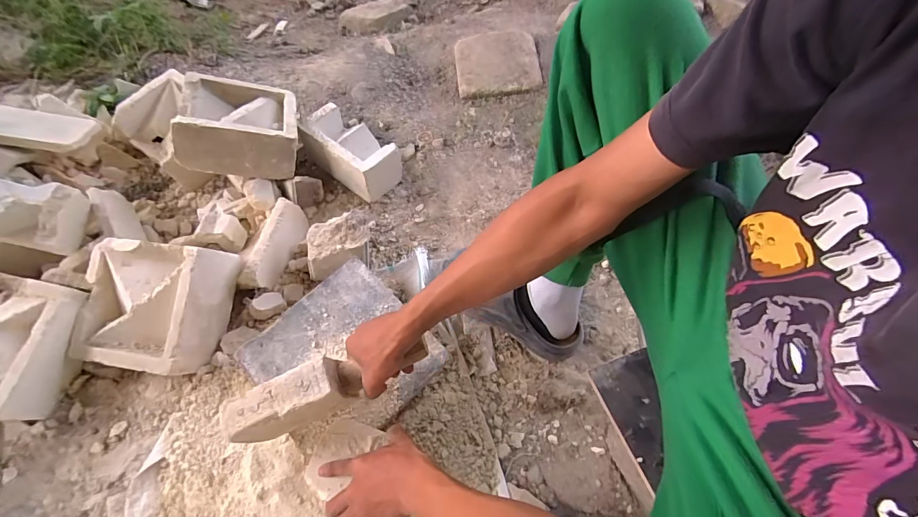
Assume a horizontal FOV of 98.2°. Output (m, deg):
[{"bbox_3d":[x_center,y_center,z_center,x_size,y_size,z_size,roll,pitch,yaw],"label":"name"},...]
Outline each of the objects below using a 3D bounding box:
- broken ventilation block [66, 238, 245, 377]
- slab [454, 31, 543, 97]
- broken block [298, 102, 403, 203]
[{"bbox_3d":[-0.504,0.079,0.669,0.200,0.105,0.200,5,78,10],"label":"broken ventilation block"},{"bbox_3d":[0.093,-0.490,0.982,0.202,0.021,0.194,-6,71,1],"label":"slab"},{"bbox_3d":[-0.231,-0.232,0.851,0.200,0.093,0.108,36,67,18],"label":"broken block"}]

